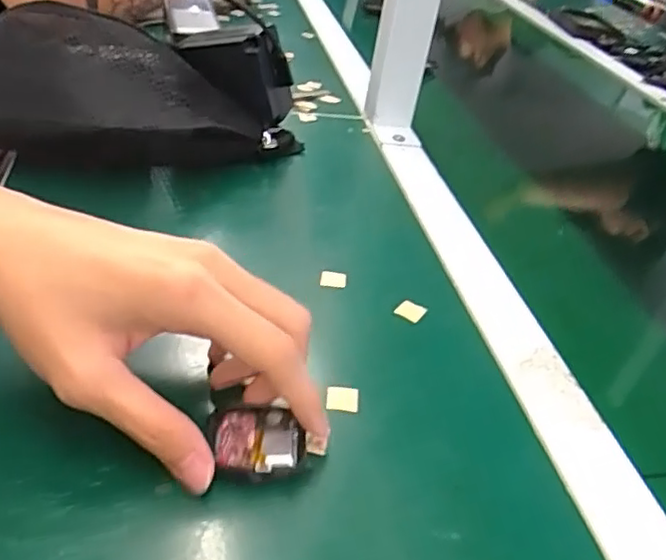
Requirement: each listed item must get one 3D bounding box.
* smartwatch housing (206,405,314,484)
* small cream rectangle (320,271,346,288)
[{"bbox_3d":[-0.034,0.074,0.293,0.042,0.009,0.038,-6,37,-18],"label":"smartwatch housing"},{"bbox_3d":[0.000,0.000,0.415,0.017,0.005,0.010,9,35,-4],"label":"small cream rectangle"}]

